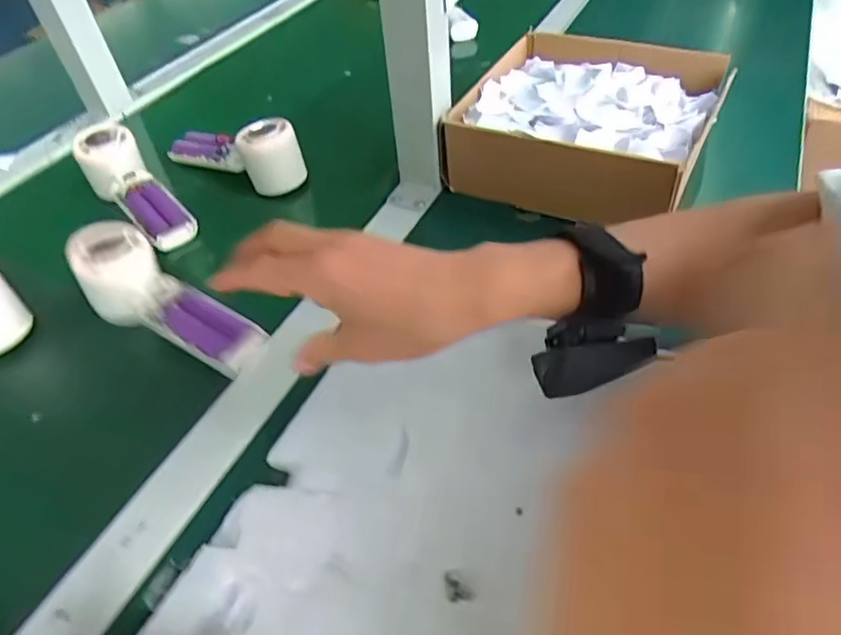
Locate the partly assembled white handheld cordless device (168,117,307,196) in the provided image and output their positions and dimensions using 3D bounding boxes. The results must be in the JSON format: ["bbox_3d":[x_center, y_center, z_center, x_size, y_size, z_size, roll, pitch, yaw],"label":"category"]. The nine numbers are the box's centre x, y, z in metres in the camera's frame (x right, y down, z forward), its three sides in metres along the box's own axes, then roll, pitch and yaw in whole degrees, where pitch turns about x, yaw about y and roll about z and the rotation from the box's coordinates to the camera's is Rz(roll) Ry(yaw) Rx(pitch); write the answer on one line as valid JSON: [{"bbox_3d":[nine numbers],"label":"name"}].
[{"bbox_3d":[-0.193,-0.176,0.576,0.158,0.059,0.046,23,52,25],"label":"partly assembled white handheld cordless device"}]

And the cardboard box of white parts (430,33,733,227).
[{"bbox_3d":[0.153,-0.185,0.531,0.207,0.075,0.207,17,49,20],"label":"cardboard box of white parts"}]

